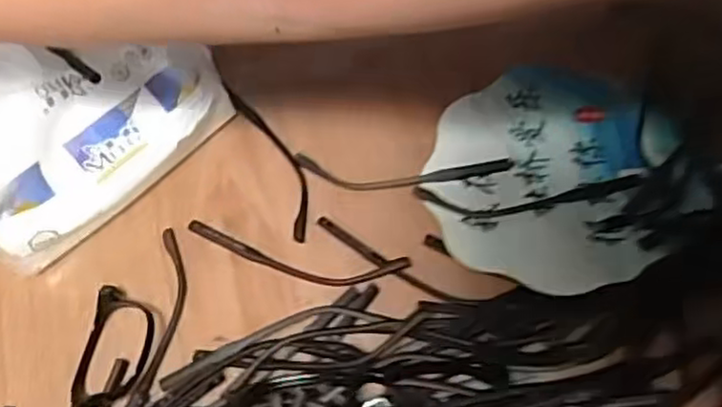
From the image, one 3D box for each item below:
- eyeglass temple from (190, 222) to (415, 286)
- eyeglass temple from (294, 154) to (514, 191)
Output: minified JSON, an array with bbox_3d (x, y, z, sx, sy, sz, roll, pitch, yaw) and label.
[{"bbox_3d":[-0.039,0.031,0.395,0.129,0.006,0.022,10,63,10],"label":"eyeglass temple"},{"bbox_3d":[0.024,-0.019,0.417,0.129,0.005,0.023,2,62,6],"label":"eyeglass temple"}]

